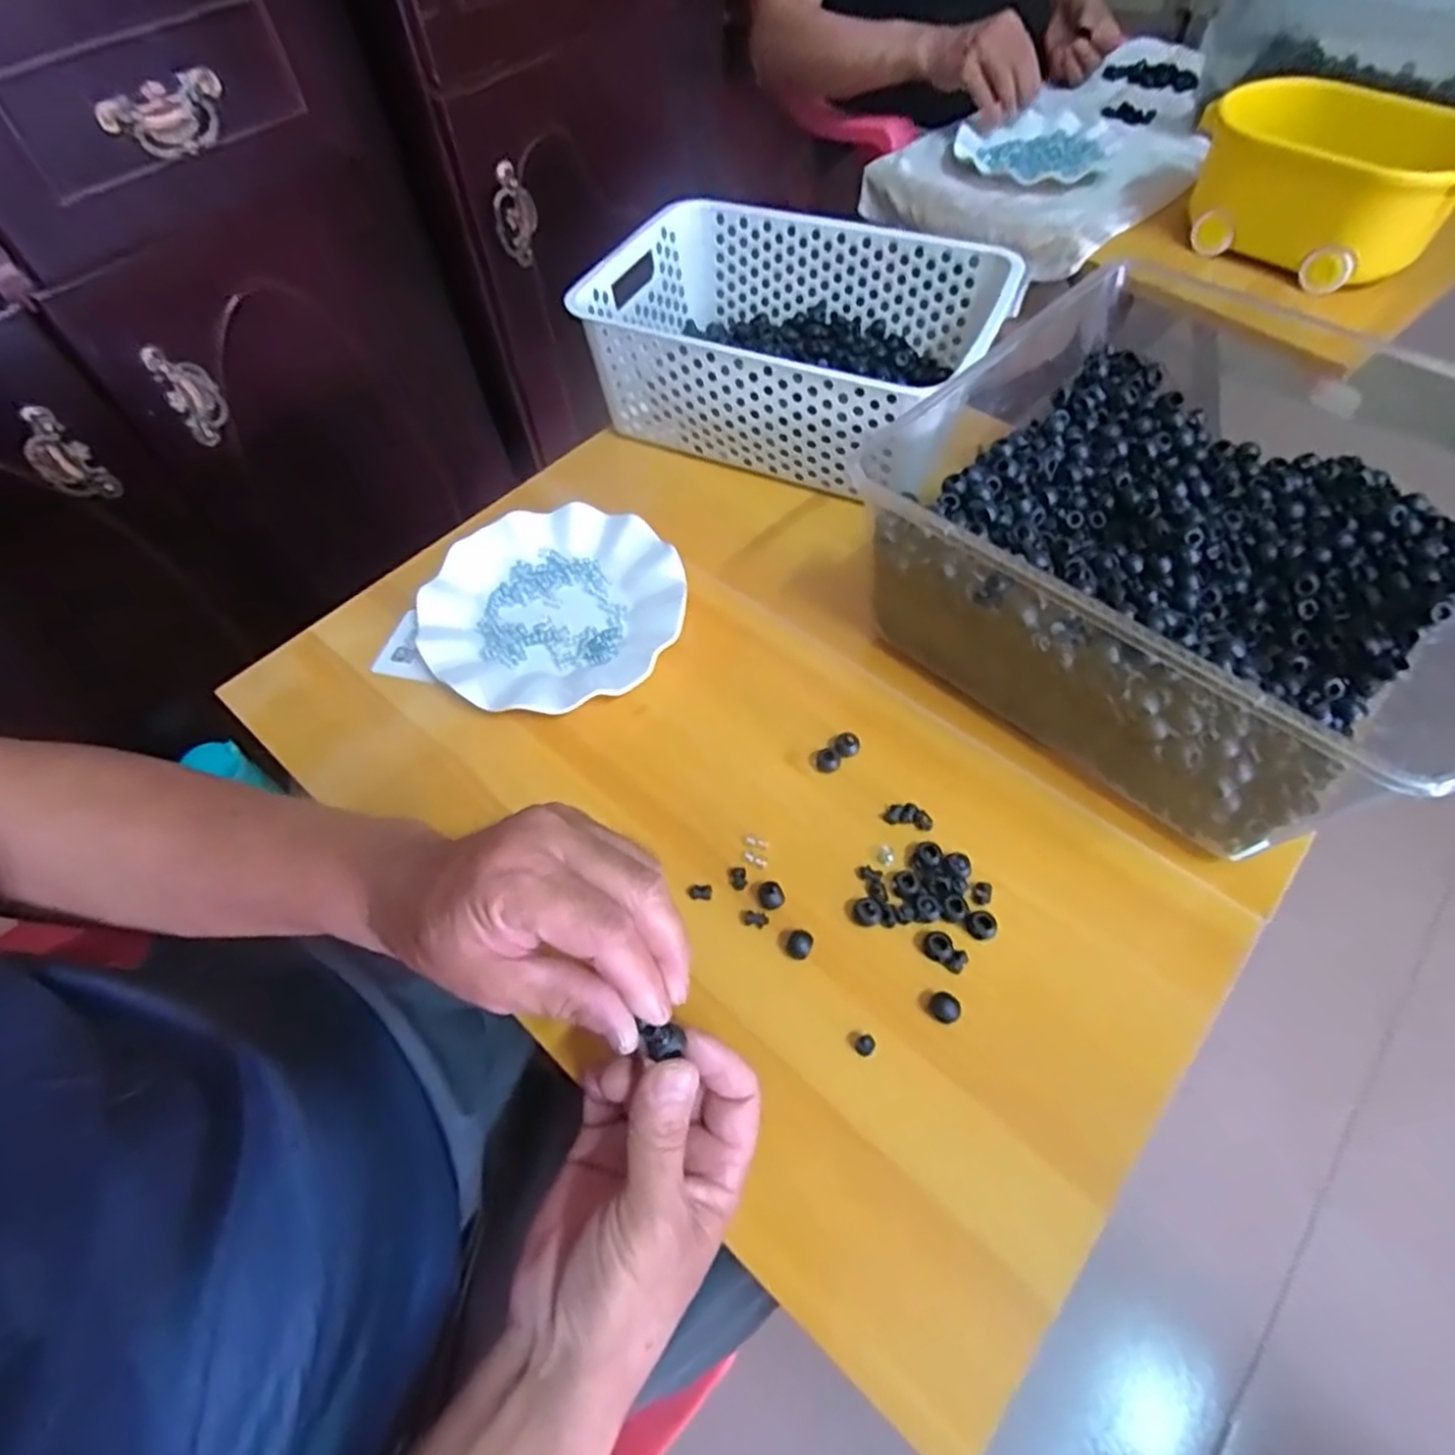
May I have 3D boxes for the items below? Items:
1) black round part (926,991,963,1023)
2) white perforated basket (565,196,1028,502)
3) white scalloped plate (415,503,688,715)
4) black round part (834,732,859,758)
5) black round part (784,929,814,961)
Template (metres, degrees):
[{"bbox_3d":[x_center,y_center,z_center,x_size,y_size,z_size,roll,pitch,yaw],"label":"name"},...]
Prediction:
[{"bbox_3d":[0.111,0.142,0.381,0.015,0.009,0.014,-1,57,2],"label":"black round part"},{"bbox_3d":[0.054,-0.316,0.619,0.307,0.104,0.208,21,61,15],"label":"white perforated basket"},{"bbox_3d":[-0.124,-0.086,0.534,0.181,0.022,0.174,-1,57,2],"label":"white scalloped plate"},{"bbox_3d":[0.074,0.012,0.471,0.016,0.012,0.013,-19,58,-10],"label":"black round part"},{"bbox_3d":[0.039,0.117,0.403,0.014,0.009,0.014,-1,57,2],"label":"black round part"}]

